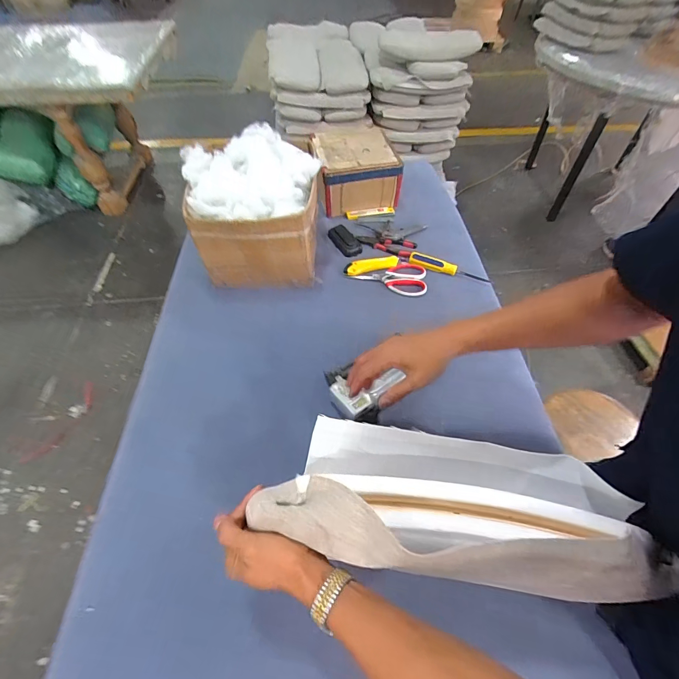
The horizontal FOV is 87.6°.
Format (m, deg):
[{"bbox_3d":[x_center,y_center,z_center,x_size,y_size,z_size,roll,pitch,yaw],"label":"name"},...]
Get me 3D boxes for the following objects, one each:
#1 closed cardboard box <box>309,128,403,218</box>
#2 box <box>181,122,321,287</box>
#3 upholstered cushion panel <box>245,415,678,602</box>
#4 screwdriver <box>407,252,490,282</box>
[{"bbox_3d":[0.042,-0.473,0.997,0.218,0.140,0.216,-9,54,-5],"label":"closed cardboard box"},{"bbox_3d":[-0.184,-0.287,0.798,0.278,0.244,0.266,2,53,3],"label":"box"},{"bbox_3d":[0.124,0.167,0.362,0.393,0.078,0.133,8,52,-1],"label":"upholstered cushion panel"},{"bbox_3d":[0.260,-0.171,0.845,0.188,0.021,0.035,19,56,15],"label":"screwdriver"}]

